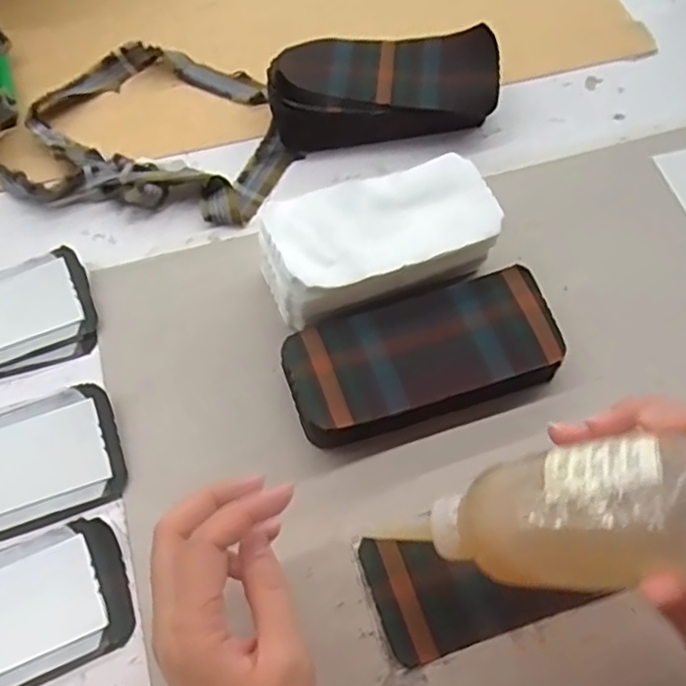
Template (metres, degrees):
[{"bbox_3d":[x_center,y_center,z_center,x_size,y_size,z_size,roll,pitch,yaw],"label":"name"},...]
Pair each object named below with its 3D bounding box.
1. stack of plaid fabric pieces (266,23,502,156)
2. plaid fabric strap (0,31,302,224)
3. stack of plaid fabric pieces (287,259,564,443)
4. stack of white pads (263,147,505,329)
[{"bbox_3d":[0.032,-0.202,0.521,0.172,0.052,0.085,-1,62,-1],"label":"stack of plaid fabric pieces"},{"bbox_3d":[-0.176,-0.175,0.520,0.273,0.023,0.168,6,62,2],"label":"plaid fabric strap"},{"bbox_3d":[0.051,0.010,0.415,0.167,0.028,0.083,-16,64,-9],"label":"stack of plaid fabric pieces"},{"bbox_3d":[0.025,-0.064,0.439,0.150,0.058,0.085,-16,64,-9],"label":"stack of white pads"}]

